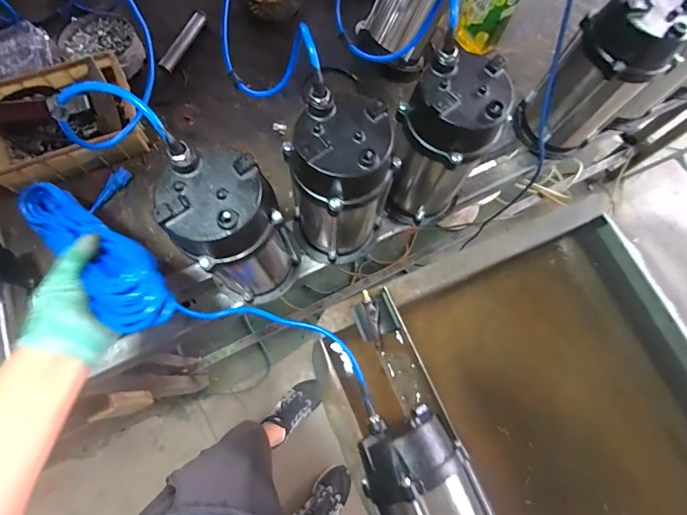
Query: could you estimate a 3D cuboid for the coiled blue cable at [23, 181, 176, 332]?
[{"bbox_3d":[-0.334,-0.022,0.485,0.353,0.062,0.077,27,73,31],"label":"coiled blue cable"}]

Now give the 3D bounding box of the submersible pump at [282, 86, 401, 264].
[{"bbox_3d":[-0.003,-0.089,0.529,0.117,0.265,0.121,1,73,-2],"label":"submersible pump"}]

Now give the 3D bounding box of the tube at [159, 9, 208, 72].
[{"bbox_3d":[-0.311,-0.423,0.754,0.027,0.025,0.140,27,74,6],"label":"tube"}]

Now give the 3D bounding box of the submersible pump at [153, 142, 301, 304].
[{"bbox_3d":[-0.140,-0.027,0.508,0.119,0.257,0.118,-35,78,-12],"label":"submersible pump"}]

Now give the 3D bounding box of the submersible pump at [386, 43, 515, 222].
[{"bbox_3d":[0.134,-0.151,0.558,0.125,0.254,0.125,31,75,7],"label":"submersible pump"}]

